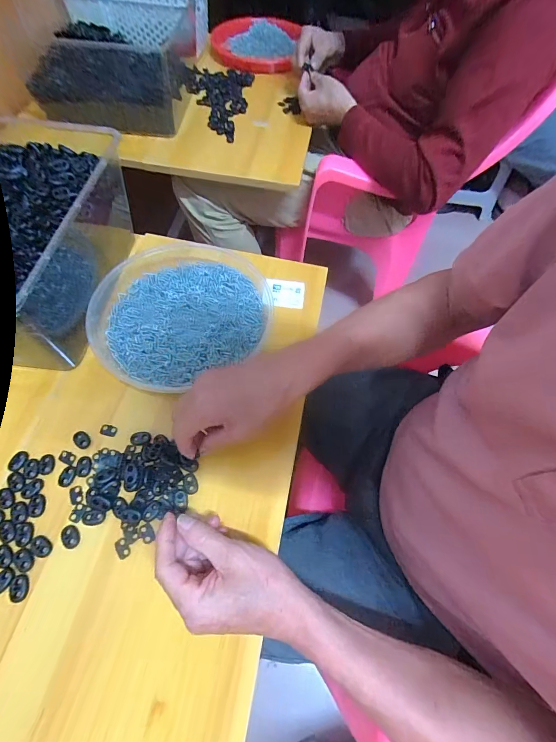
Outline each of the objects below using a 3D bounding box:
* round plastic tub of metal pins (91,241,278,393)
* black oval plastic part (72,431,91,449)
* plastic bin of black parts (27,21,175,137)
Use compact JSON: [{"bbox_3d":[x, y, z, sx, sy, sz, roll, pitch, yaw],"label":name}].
[{"bbox_3d":[-0.126,-0.078,0.447,0.229,0.038,0.232,28,64,11],"label":"round plastic tub of metal pins"},{"bbox_3d":[-0.219,0.077,0.377,0.022,0.006,0.015,37,66,15],"label":"black oval plastic part"},{"bbox_3d":[-0.325,-0.541,0.626,0.264,0.130,0.087,6,62,0],"label":"plastic bin of black parts"}]

